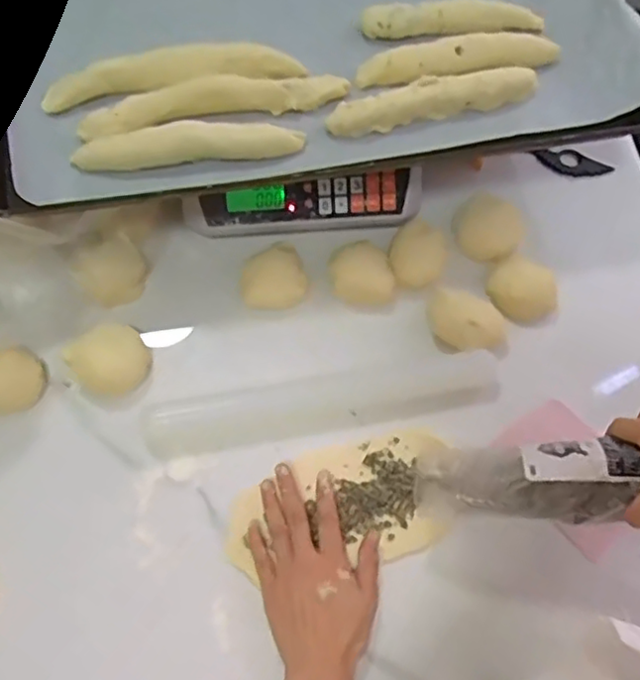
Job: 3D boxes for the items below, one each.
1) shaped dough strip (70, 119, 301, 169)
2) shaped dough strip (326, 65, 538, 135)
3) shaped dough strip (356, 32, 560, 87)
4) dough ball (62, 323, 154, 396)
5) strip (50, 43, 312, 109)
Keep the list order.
[{"bbox_3d":[-0.110,-0.167,0.556,0.188,0.027,0.026,-6,67,-7],"label":"shaped dough strip"},{"bbox_3d":[0.105,-0.218,0.588,0.198,0.027,0.031,-16,69,-11],"label":"shaped dough strip"},{"bbox_3d":[0.131,-0.264,0.608,0.194,0.031,0.025,-11,68,-8],"label":"shaped dough strip"},{"bbox_3d":[-0.187,0.017,0.582,0.065,0.029,0.064,1,67,-3],"label":"dough ball"},{"bbox_3d":[-0.131,-0.241,0.589,0.226,0.032,0.029,-14,69,-10],"label":"strip"}]

